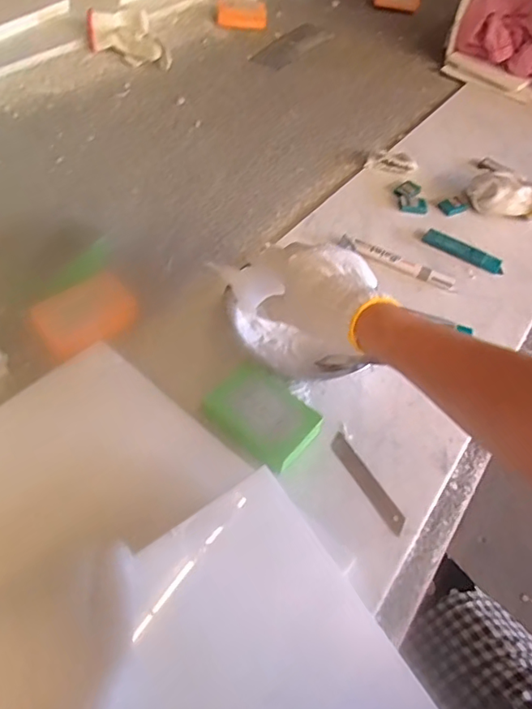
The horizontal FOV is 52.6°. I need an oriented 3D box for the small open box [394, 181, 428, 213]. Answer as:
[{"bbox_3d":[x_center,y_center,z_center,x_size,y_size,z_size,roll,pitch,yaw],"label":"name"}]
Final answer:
[{"bbox_3d":[0.197,-0.215,0.735,0.039,0.008,0.061,3,51,-4],"label":"small open box"}]

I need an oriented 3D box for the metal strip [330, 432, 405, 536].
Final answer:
[{"bbox_3d":[0.090,0.114,0.482,0.018,0.004,0.098,-23,61,-25],"label":"metal strip"}]

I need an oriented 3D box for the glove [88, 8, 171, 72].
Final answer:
[{"bbox_3d":[-0.231,-0.531,0.905,0.137,0.048,0.104,-1,53,-10],"label":"glove"}]

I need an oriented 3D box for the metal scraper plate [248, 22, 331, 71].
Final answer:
[{"bbox_3d":[0.054,-0.596,1.030,0.065,0.008,0.232,28,54,16],"label":"metal scraper plate"}]

